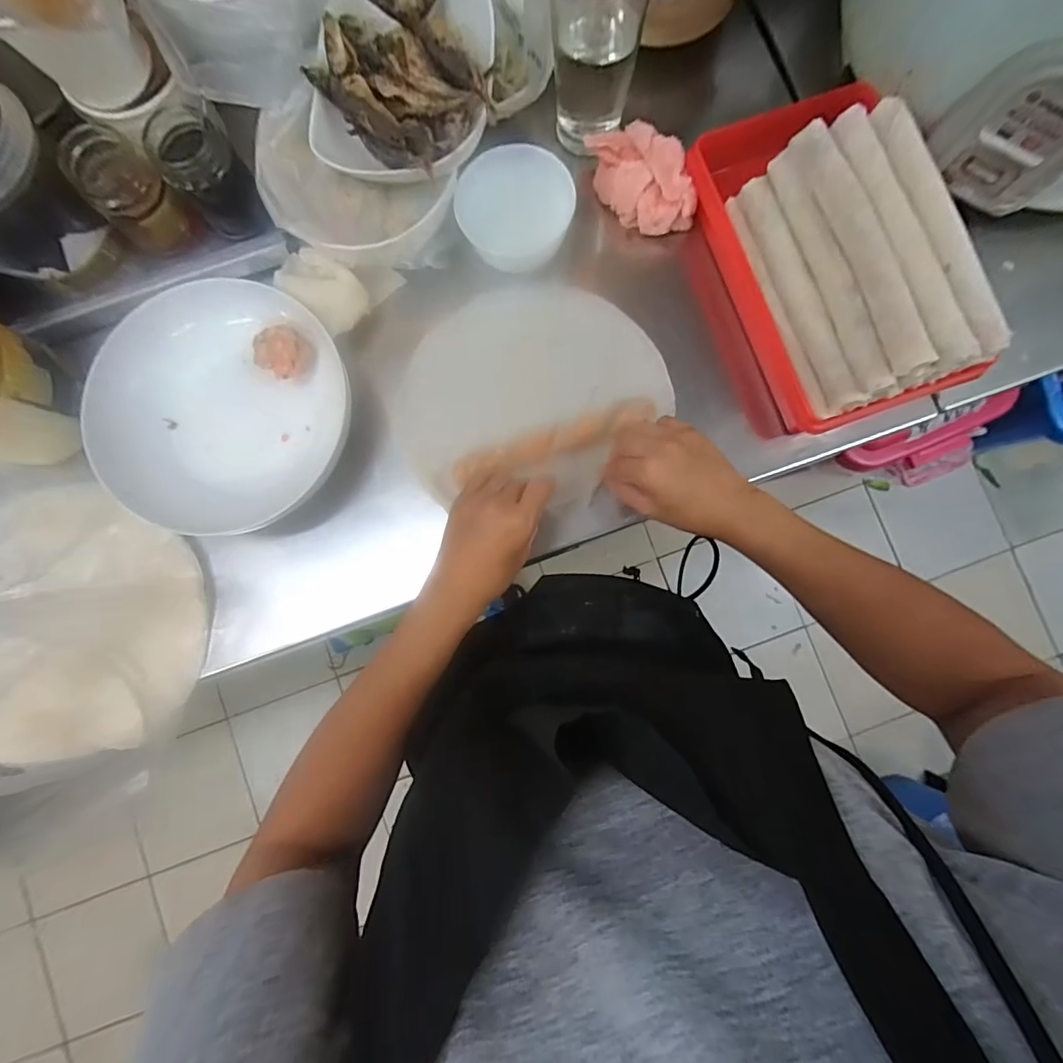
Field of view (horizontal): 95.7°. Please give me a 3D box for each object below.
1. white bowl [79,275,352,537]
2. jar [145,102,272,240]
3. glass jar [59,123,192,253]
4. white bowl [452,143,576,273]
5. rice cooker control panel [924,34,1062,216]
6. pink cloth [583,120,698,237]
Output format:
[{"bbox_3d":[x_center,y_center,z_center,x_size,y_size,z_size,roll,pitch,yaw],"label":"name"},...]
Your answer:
[{"bbox_3d":[-0.274,-0.112,0.432,0.212,0.040,0.222,0,85,0],"label":"white bowl"},{"bbox_3d":[-0.296,-0.329,0.446,0.061,0.094,0.051,-35,86,-3],"label":"jar"},{"bbox_3d":[-0.366,-0.309,0.438,0.068,0.084,0.061,43,87,3],"label":"glass jar"},{"bbox_3d":[-0.016,-0.293,0.438,0.103,0.042,0.085,-2,85,0],"label":"white bowl"},{"bbox_3d":[0.375,-0.308,0.368,0.099,0.106,0.017,36,86,3],"label":"rice cooker control panel"},{"bbox_3d":[0.103,-0.330,0.449,0.075,0.035,0.101,-13,85,-1],"label":"pink cloth"}]

